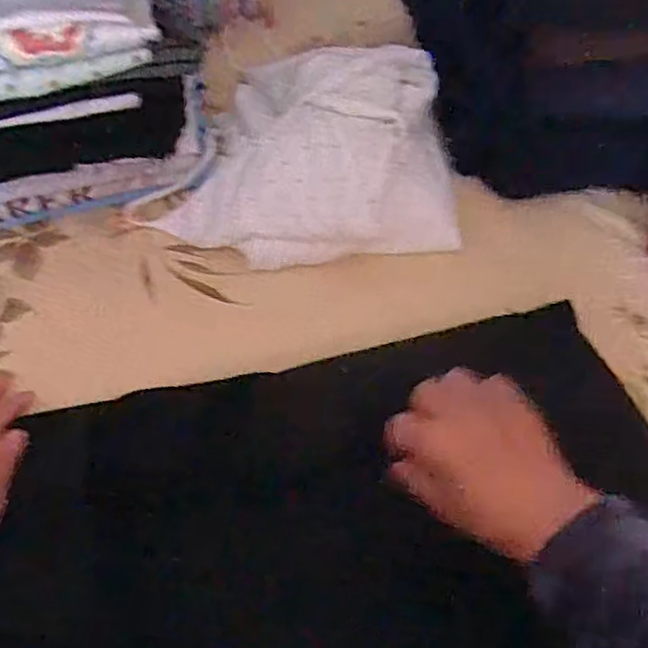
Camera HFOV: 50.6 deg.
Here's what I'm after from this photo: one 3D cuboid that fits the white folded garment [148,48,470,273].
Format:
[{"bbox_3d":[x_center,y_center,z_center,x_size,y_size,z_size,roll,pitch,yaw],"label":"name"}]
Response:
[{"bbox_3d":[-0.007,-0.151,0.584,0.225,0.079,0.219,0,53,1],"label":"white folded garment"}]

